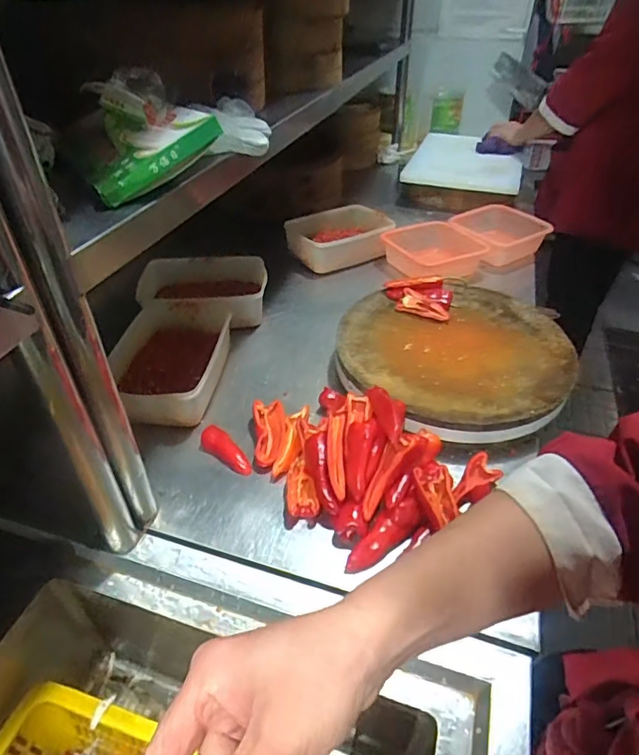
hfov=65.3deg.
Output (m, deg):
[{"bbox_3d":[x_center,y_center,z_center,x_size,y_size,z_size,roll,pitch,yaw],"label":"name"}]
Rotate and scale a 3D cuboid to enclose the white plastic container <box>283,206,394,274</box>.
[{"bbox_3d":[0.060,-0.357,1.302,0.270,0.096,0.183,-15,42,-18],"label":"white plastic container"}]

